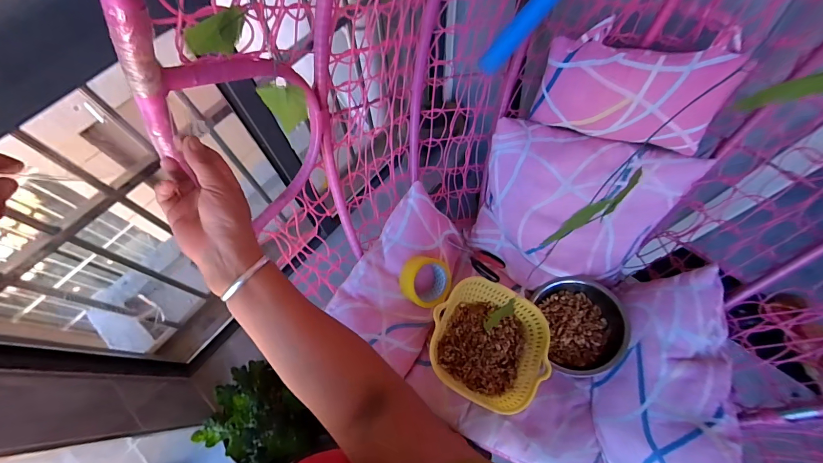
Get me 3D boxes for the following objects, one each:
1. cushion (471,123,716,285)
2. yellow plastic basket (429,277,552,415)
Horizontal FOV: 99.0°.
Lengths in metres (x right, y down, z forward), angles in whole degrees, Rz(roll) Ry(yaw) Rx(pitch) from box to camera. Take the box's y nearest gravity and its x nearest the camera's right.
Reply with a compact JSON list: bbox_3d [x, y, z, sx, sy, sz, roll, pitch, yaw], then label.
[{"bbox_3d":[0.351,-0.025,0.815,0.397,0.110,0.389,18,110,13],"label":"cushion"},{"bbox_3d":[0.164,0.229,0.735,0.233,0.099,0.232,27,73,11],"label":"yellow plastic basket"}]

